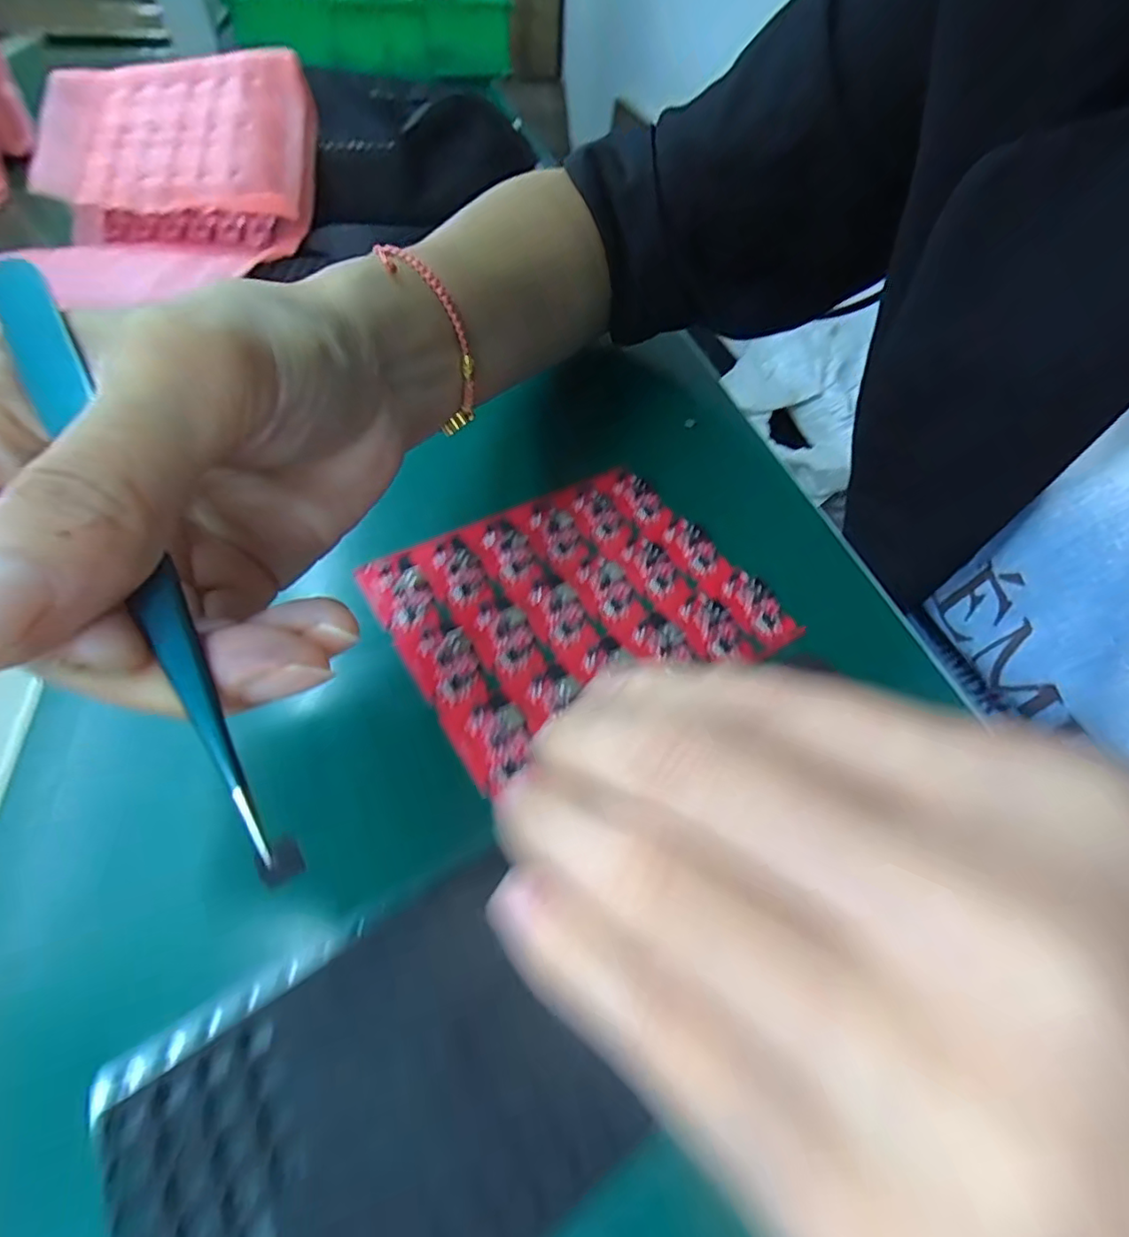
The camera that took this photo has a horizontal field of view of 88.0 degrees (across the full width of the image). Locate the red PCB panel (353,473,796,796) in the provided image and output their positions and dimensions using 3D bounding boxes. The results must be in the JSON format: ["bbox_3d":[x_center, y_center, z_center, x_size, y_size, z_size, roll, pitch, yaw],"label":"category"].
[{"bbox_3d":[0.003,-0.009,0.223,0.129,0.005,0.106,-24,55,-22],"label":"red PCB panel"}]

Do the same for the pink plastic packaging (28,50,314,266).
[{"bbox_3d":[-0.264,-0.312,0.403,0.177,0.054,0.128,1,88,-3],"label":"pink plastic packaging"}]

